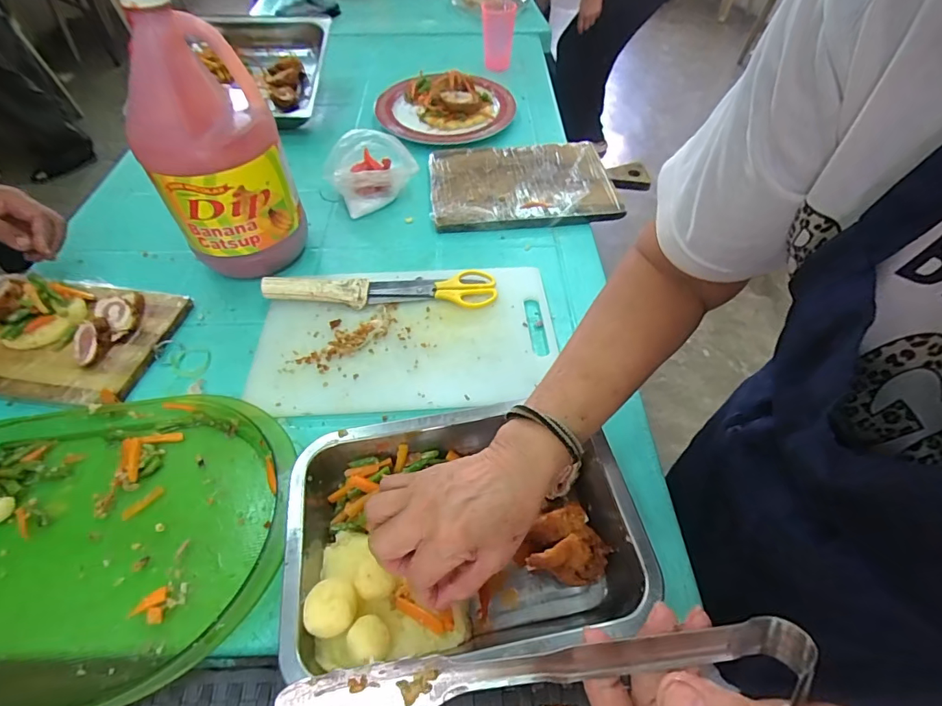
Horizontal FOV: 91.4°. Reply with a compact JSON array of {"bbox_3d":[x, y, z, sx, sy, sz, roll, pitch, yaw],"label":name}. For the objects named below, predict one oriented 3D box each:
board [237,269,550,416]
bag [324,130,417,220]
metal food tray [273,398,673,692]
[{"bbox_3d":[-0.073,-0.025,0.524,0.332,0.017,0.198,-4,54,-2],"label":"board"},{"bbox_3d":[-0.146,-0.271,0.682,0.124,0.083,0.093,-27,58,-18],"label":"bag"},{"bbox_3d":[-0.007,0.134,0.364,0.260,0.055,0.177,-6,54,-4],"label":"metal food tray"}]

